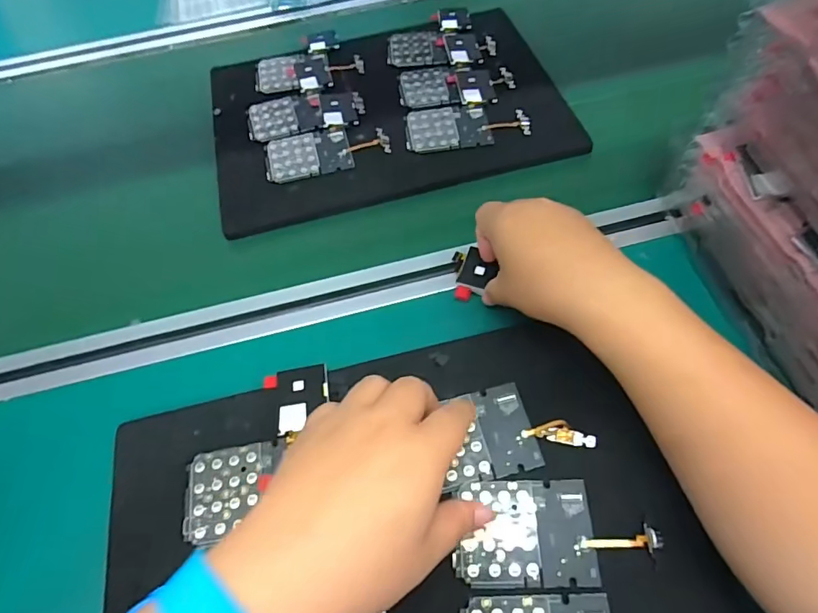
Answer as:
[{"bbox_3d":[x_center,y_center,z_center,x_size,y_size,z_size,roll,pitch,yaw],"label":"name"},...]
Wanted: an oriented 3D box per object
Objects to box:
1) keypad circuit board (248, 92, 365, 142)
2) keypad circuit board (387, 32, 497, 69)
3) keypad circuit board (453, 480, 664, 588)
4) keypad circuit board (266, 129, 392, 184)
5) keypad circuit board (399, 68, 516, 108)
[{"bbox_3d":[-0.105,-0.199,0.495,0.116,0.004,0.057,-14,57,-4],"label":"keypad circuit board"},{"bbox_3d":[0.035,-0.284,0.534,0.116,0.007,0.062,3,58,7],"label":"keypad circuit board"},{"bbox_3d":[0.084,0.131,0.282,0.112,0.006,0.056,-2,57,3],"label":"keypad circuit board"},{"bbox_3d":[-0.079,-0.150,0.466,0.116,0.006,0.054,-15,57,-5],"label":"keypad circuit board"},{"bbox_3d":[0.049,-0.227,0.498,0.115,0.005,0.056,-1,57,4],"label":"keypad circuit board"}]

